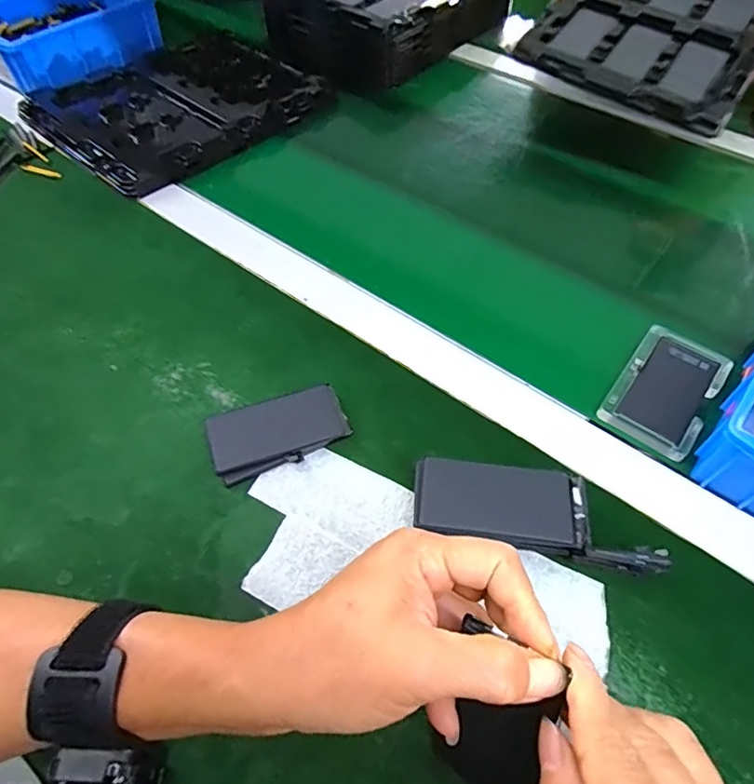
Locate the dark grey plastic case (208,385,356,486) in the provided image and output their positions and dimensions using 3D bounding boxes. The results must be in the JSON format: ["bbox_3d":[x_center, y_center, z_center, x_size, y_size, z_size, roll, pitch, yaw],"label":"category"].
[{"bbox_3d":[-0.065,0.025,0.350,0.088,0.010,0.049,-22,59,-17],"label":"dark grey plastic case"}]

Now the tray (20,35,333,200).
[{"bbox_3d":[-0.209,-0.324,0.583,0.204,0.027,0.277,37,61,21],"label":"tray"}]

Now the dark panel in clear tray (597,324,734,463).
[{"bbox_3d":[0.208,-0.003,0.381,0.061,0.009,0.104,33,60,19],"label":"dark panel in clear tray"}]

